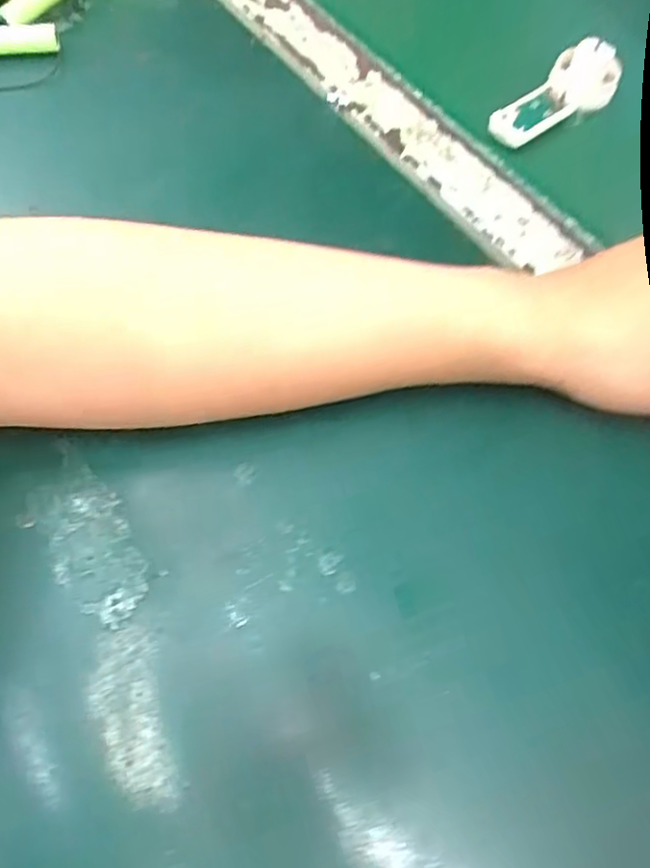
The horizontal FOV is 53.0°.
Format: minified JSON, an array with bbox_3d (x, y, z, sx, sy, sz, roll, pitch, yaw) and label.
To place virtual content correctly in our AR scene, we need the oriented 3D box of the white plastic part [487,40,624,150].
[{"bbox_3d":[0.139,-0.202,0.387,0.037,0.022,0.089,40,69,16],"label":"white plastic part"}]

